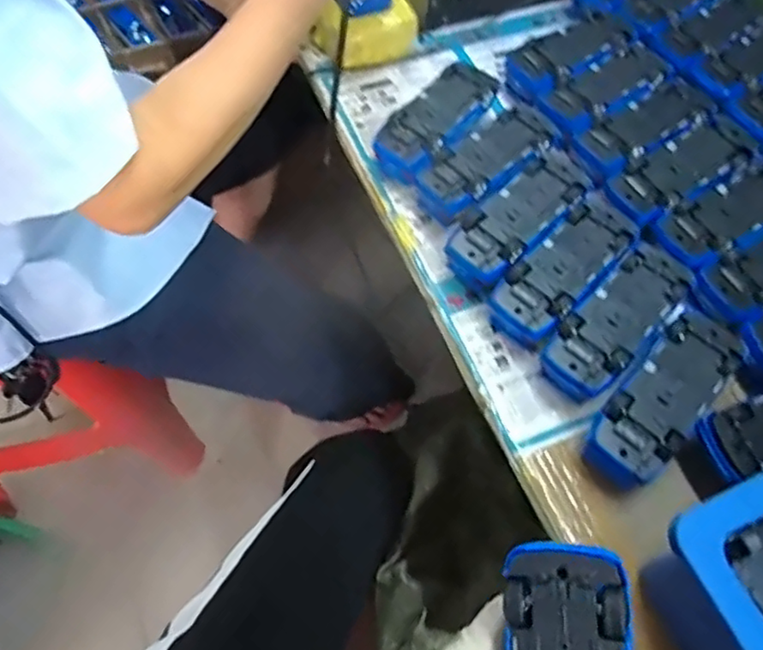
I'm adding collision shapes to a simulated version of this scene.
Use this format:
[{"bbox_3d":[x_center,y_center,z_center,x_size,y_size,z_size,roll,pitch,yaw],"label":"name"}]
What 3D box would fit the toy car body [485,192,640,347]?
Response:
[{"bbox_3d":[0.137,-0.039,0.472,0.053,0.044,0.129,42,66,17],"label":"toy car body"}]

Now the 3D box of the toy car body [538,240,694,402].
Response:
[{"bbox_3d":[0.169,-0.003,0.447,0.055,0.035,0.127,41,66,17],"label":"toy car body"}]

